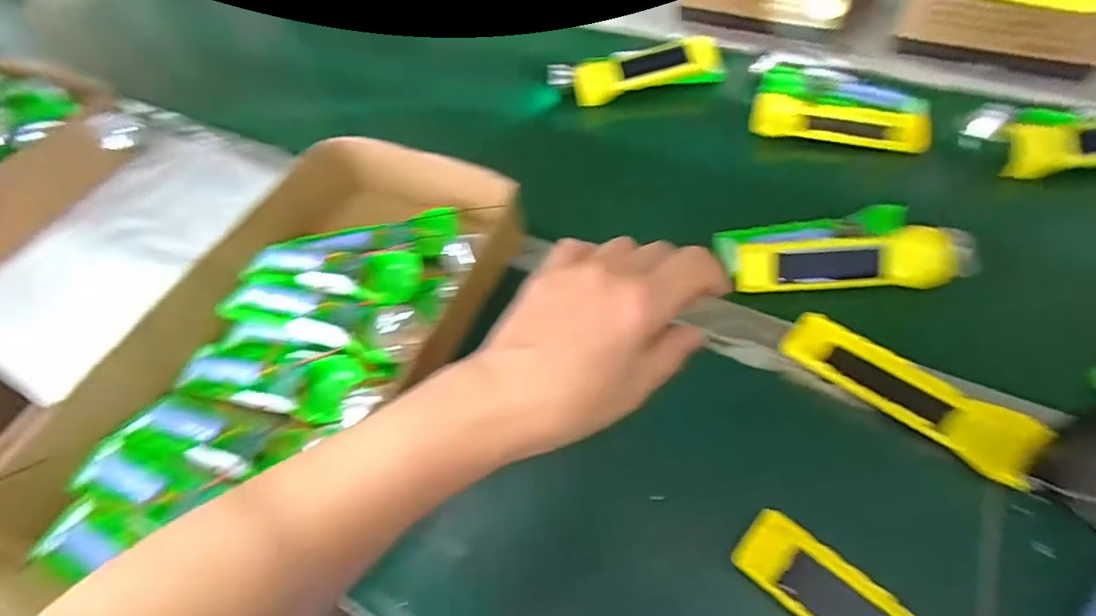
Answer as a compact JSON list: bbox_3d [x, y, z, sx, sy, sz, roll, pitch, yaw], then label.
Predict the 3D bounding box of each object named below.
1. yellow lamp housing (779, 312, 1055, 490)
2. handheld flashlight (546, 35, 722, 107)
[{"bbox_3d":[0.256,0.057,0.383,0.167,0.022,0.051,36,65,27],"label":"yellow lamp housing"},{"bbox_3d":[0.106,-0.291,0.652,0.206,0.040,0.059,-5,54,2],"label":"handheld flashlight"}]

